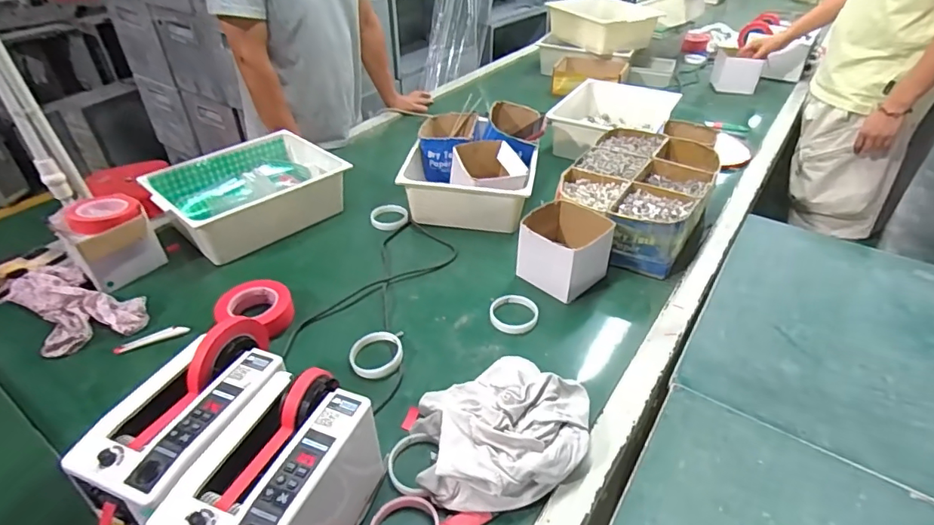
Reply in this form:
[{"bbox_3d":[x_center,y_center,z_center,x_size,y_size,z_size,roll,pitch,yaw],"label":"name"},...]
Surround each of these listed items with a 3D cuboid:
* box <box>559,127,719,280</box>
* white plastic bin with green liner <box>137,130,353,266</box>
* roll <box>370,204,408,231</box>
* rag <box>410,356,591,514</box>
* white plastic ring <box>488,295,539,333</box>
[{"bbox_3d":[0.372,-0.149,1.132,0.281,0.115,0.405,20,43,24],"label":"box"},{"bbox_3d":[-0.485,-0.159,1.167,0.288,0.112,0.374,32,46,33],"label":"white plastic bin with green liner"},{"bbox_3d":[-0.177,-0.105,1.174,0.084,0.012,0.098,-6,38,-11],"label":"roll"},{"bbox_3d":[0.050,0.218,0.685,0.235,0.075,0.198,1,38,-2],"label":"rag"},{"bbox_3d":[0.083,0.089,0.910,0.084,0.016,0.088,1,38,-1],"label":"white plastic ring"}]

